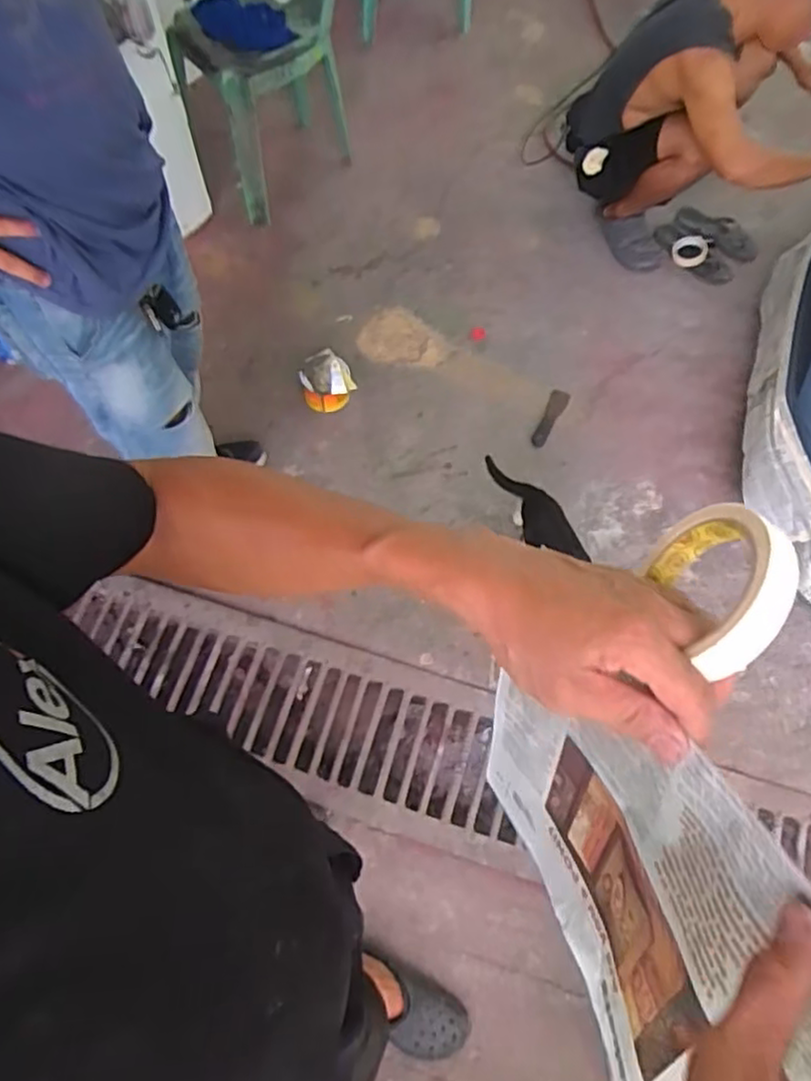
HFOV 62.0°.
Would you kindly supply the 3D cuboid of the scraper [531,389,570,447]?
[{"bbox_3d":[0.372,-0.310,1.732,0.051,0.022,0.191,22,67,10],"label":"scraper"}]

